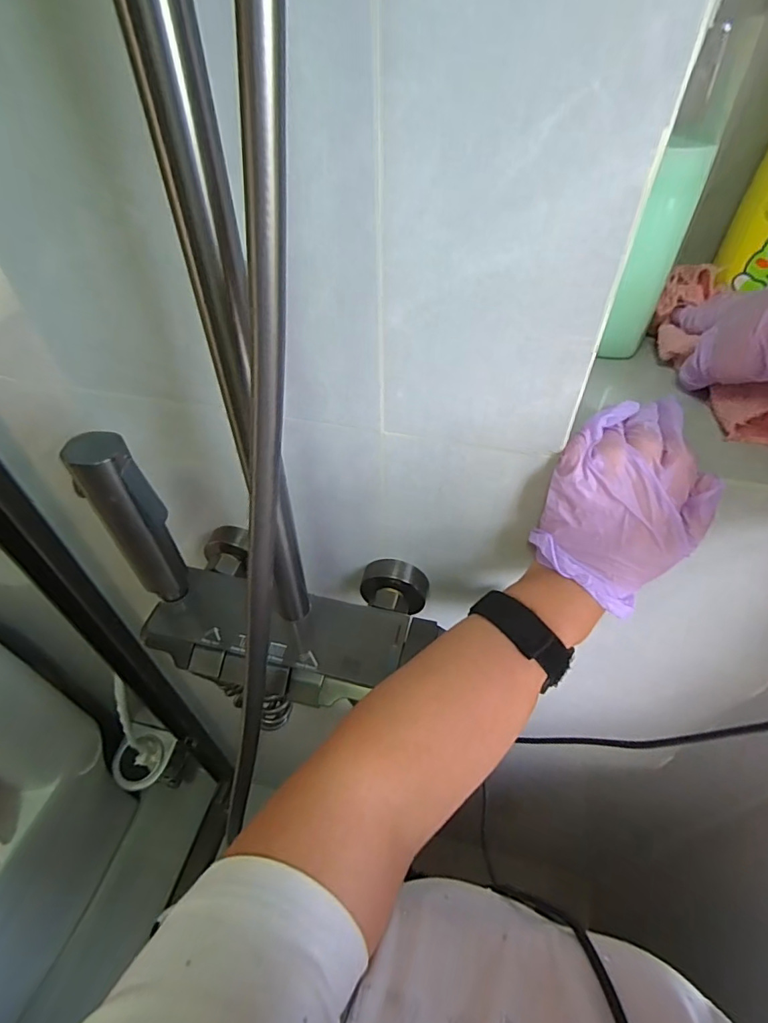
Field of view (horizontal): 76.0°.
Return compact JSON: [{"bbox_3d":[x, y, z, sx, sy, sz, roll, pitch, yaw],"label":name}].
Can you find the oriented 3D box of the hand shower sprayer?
[{"bbox_3d":[-0.171,0.013,0.344,0.033,0.152,0.025,1,47,-1],"label":"hand shower sprayer"}]

